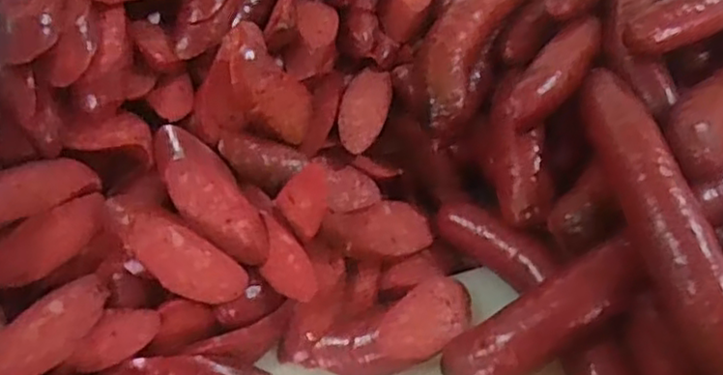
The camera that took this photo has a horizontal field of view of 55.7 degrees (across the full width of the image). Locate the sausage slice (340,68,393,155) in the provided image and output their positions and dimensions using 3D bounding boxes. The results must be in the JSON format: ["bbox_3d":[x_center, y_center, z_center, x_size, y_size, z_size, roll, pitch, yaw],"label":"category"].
[{"bbox_3d":[0.002,-0.057,0.490,0.033,0.008,0.080,19,51,-6],"label":"sausage slice"}]

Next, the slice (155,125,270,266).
[{"bbox_3d":[-0.089,0.005,0.406,0.036,0.017,0.094,-37,97,0],"label":"slice"}]

